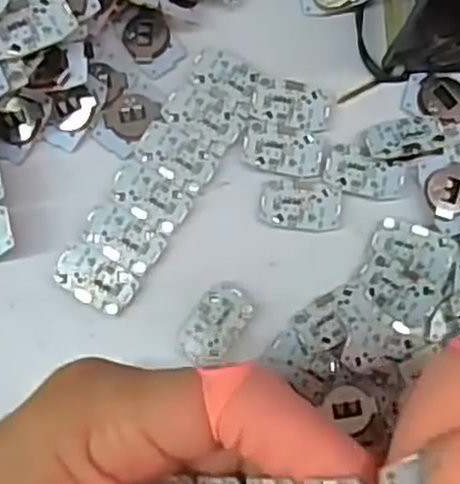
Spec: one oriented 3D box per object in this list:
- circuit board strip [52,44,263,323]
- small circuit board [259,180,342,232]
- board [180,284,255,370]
[{"bbox_3d":[-0.025,-0.024,0.281,0.030,0.005,0.107,33,82,3],"label":"circuit board strip"},{"bbox_3d":[0.027,-0.013,0.280,0.030,0.004,0.018,4,82,-1],"label":"small circuit board"},{"bbox_3d":[-0.005,0.030,0.273,0.019,0.004,0.031,31,82,3],"label":"board"}]

